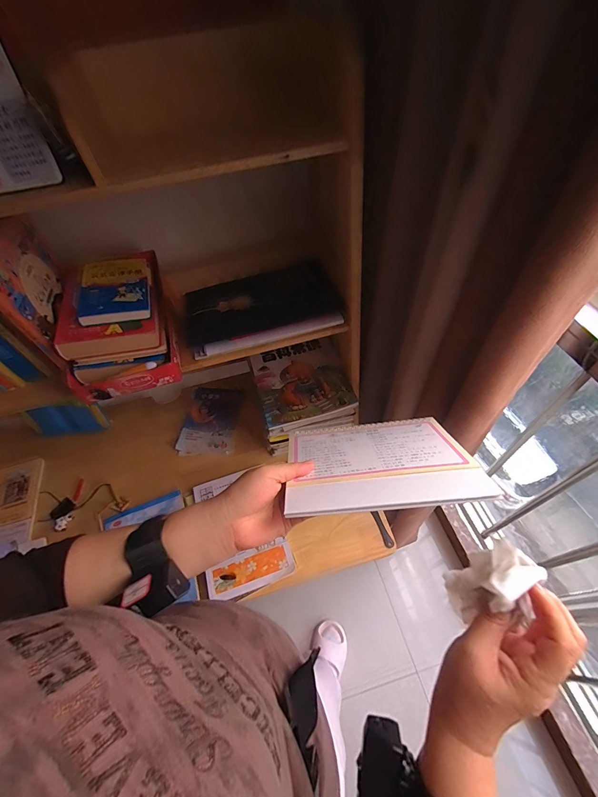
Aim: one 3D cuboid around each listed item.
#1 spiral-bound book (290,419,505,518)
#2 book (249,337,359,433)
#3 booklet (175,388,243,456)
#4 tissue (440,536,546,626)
[{"bbox_3d":[0.089,0.071,0.385,0.199,0.009,0.172,-6,19,3],"label":"spiral-bound book"},{"bbox_3d":[0.006,-0.044,0.793,0.212,0.018,0.221,-16,55,-6],"label":"book"},{"bbox_3d":[-0.248,0.060,0.932,0.154,0.014,0.208,3,58,4],"label":"booklet"},{"bbox_3d":[0.168,0.159,0.286,0.055,0.085,0.053,-8,55,0],"label":"tissue"}]

